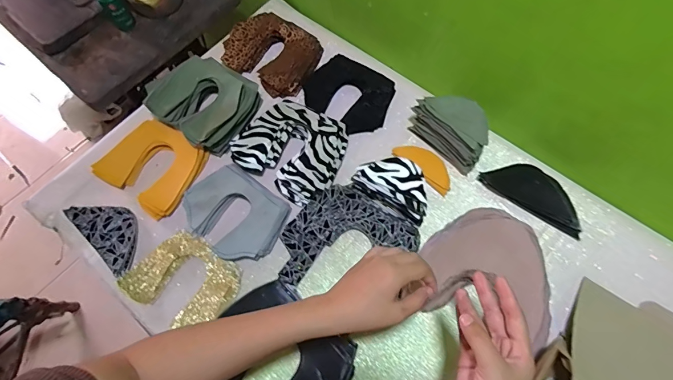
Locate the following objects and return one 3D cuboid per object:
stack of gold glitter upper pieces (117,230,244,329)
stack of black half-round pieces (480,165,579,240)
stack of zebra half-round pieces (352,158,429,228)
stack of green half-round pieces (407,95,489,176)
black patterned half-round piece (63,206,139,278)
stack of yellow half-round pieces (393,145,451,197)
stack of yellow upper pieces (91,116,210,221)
[{"bbox_3d":[-0.231,0.138,0.585,0.152,0.020,0.124,33,72,15],"label":"stack of gold glitter upper pieces"},{"bbox_3d":[0.314,0.002,0.606,0.161,0.021,0.072,32,71,15],"label":"stack of black half-round pieces"},{"bbox_3d":[0.091,-0.008,0.591,0.117,0.073,0.058,29,71,14],"label":"stack of zebra half-round pieces"},{"bbox_3d":[0.182,-0.101,0.617,0.055,0.095,0.136,-40,71,-14],"label":"stack of green half-round pieces"},{"bbox_3d":[-0.362,0.063,0.615,0.142,0.019,0.074,39,73,17],"label":"black patterned half-round piece"},{"bbox_3d":[0.150,-0.043,0.643,0.109,0.009,0.047,41,74,18],"label":"stack of yellow half-round pieces"},{"bbox_3d":[-0.310,-0.042,0.659,0.155,0.029,0.137,31,71,15],"label":"stack of yellow upper pieces"}]

